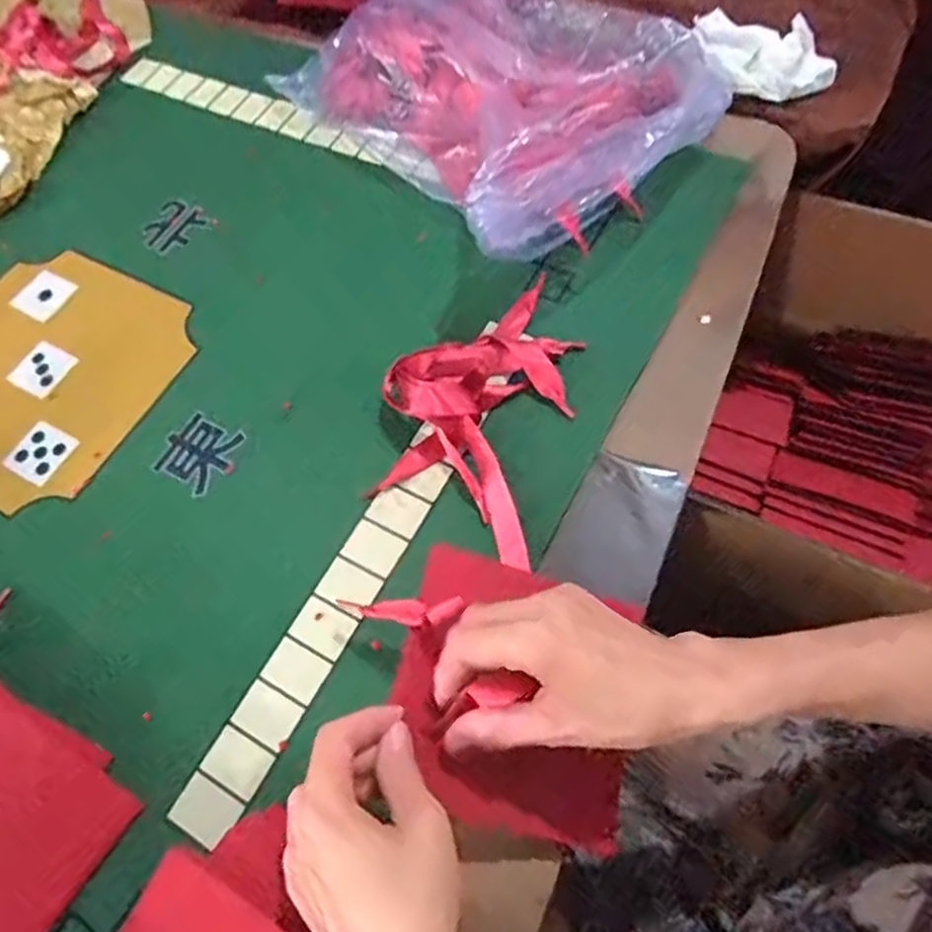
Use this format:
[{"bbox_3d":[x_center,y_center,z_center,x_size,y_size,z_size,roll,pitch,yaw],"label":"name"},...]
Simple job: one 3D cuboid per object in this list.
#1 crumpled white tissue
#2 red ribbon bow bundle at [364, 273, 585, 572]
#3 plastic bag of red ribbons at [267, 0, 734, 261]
[{"bbox_3d":[0.266,-0.370,0.604,0.125,0.032,0.083,-3,64,4],"label":"crumpled white tissue"},{"bbox_3d":[0.009,-0.050,0.485,0.125,0.045,0.214,14,66,12],"label":"red ribbon bow bundle"},{"bbox_3d":[0.016,-0.335,0.585,0.249,0.102,0.357,-35,66,-11],"label":"plastic bag of red ribbons"}]

